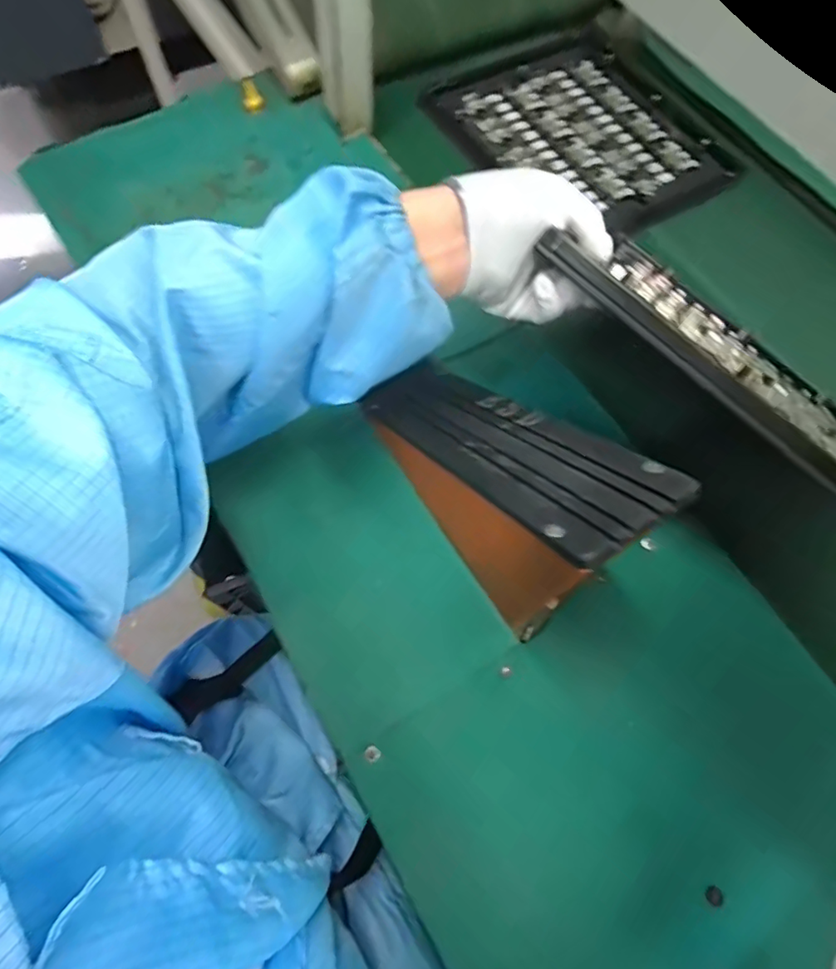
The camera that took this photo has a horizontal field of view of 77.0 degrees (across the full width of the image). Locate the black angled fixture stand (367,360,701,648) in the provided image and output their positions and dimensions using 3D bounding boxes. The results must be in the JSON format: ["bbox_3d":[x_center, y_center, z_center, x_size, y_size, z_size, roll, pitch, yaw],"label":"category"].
[{"bbox_3d":[0.049,-0.017,0.365,0.080,0.182,0.205,-32,70,-16],"label":"black angled fixture stand"}]

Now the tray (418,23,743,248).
[{"bbox_3d":[0.202,-0.425,0.634,0.263,0.026,0.306,-31,69,-15],"label":"tray"}]

